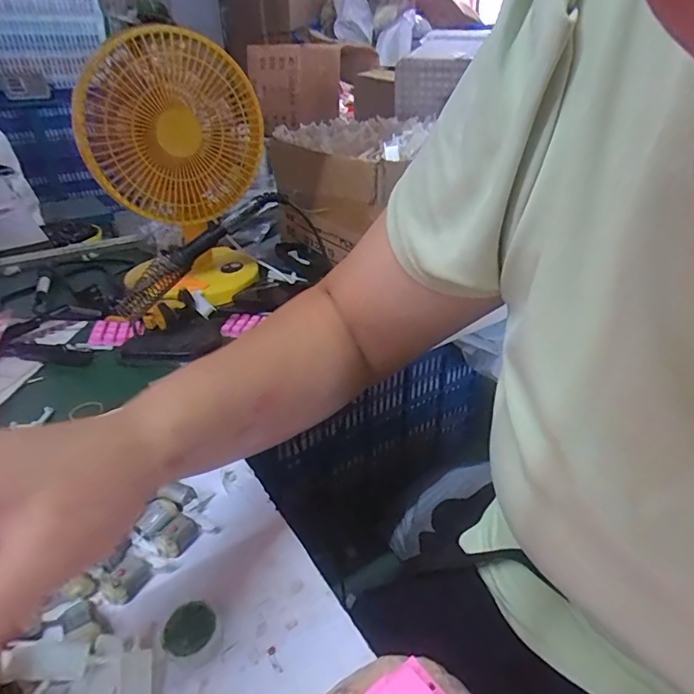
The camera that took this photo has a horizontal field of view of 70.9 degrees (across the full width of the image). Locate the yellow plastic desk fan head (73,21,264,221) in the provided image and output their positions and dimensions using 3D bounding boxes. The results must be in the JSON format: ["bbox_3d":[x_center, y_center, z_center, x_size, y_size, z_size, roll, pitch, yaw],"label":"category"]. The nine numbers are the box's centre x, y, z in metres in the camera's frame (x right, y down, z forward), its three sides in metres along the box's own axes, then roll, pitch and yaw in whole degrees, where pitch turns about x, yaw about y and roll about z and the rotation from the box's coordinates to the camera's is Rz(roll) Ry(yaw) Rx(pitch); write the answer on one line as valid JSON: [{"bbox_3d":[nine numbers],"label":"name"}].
[{"bbox_3d":[-0.216,-0.264,0.595,0.203,0.201,0.077,-25,38,-35],"label":"yellow plastic desk fan head"}]

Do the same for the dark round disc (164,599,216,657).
[{"bbox_3d":[-0.093,0.170,0.289,0.029,0.016,0.029,-1,31,0],"label":"dark round disc"}]

